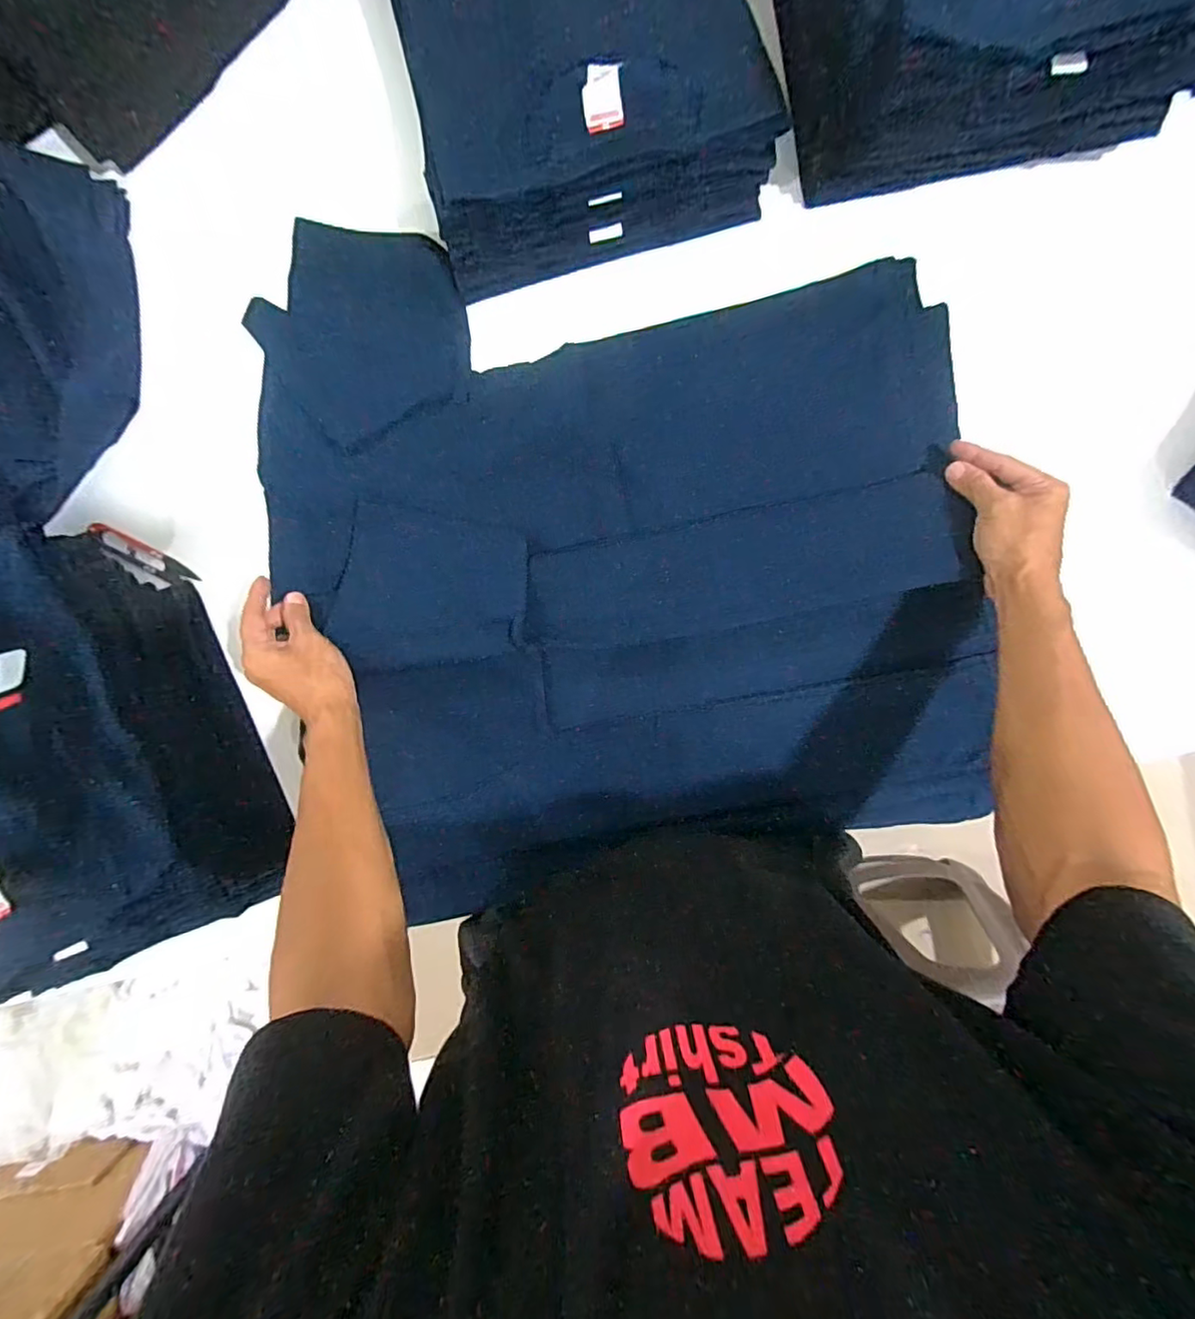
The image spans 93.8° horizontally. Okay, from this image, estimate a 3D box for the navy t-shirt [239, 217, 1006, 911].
[{"bbox_3d":[0.024,-0.107,0.573,0.648,0.072,0.608,-9,93,2],"label":"navy t-shirt"}]

